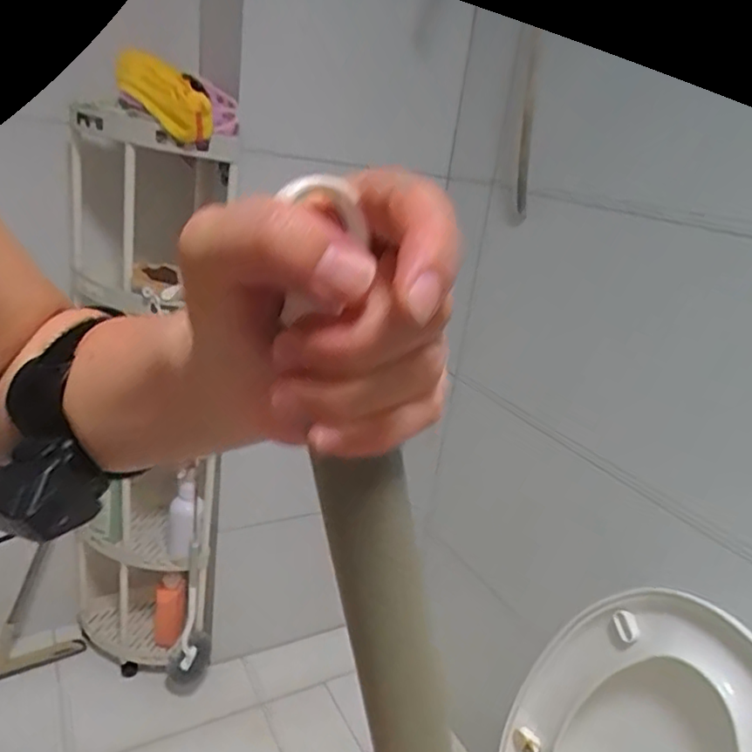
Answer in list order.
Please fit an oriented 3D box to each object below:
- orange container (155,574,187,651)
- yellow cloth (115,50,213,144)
[{"bbox_3d":[-0.459,0.526,1.348,0.060,0.167,0.053,1,22,-17],"label":"orange container"},{"bbox_3d":[-0.311,-0.417,0.892,0.190,0.063,0.051,43,32,14],"label":"yellow cloth"}]

